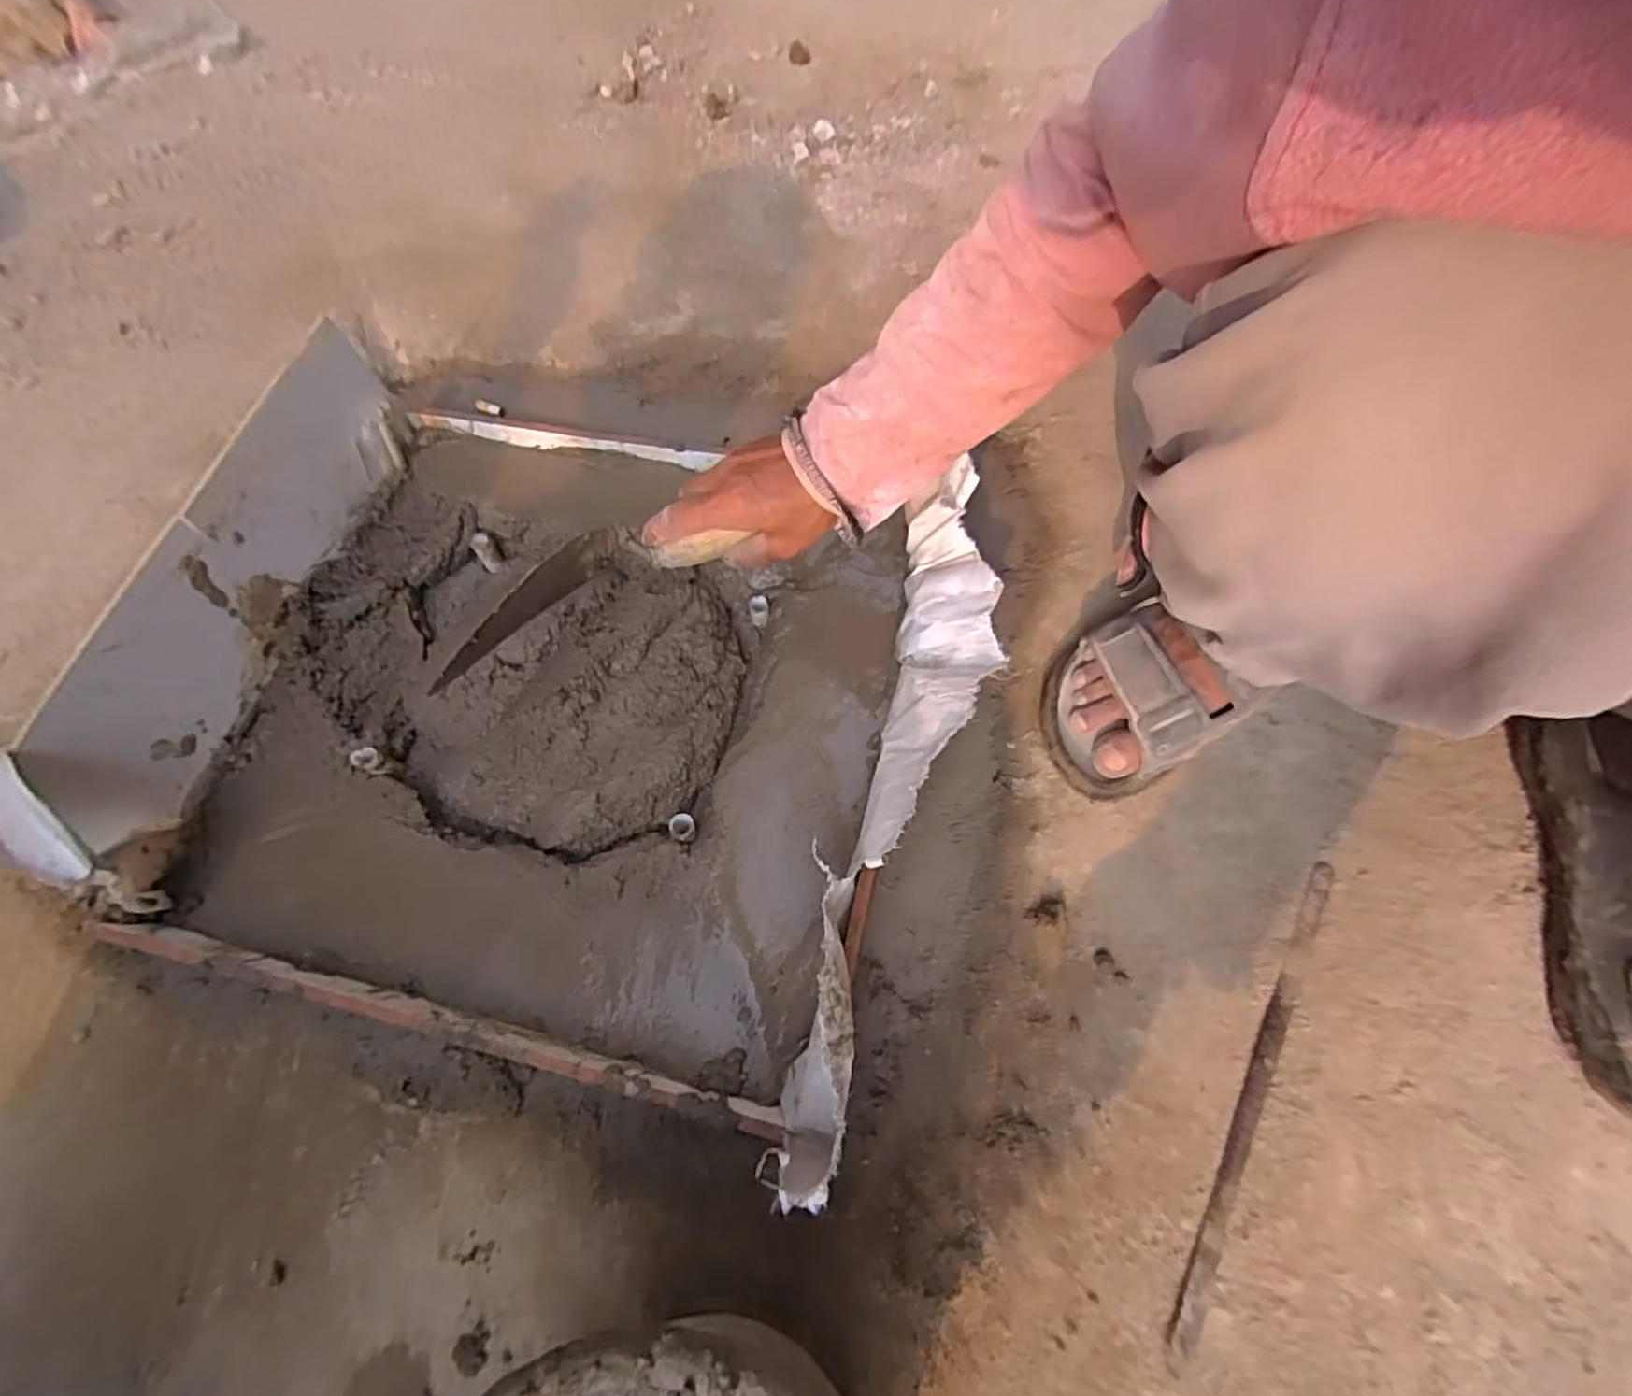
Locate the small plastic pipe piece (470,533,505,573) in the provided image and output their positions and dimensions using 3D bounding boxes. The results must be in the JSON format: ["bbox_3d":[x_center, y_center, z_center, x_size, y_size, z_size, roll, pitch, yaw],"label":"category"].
[{"bbox_3d":[-0.298,-0.132,0.633,0.017,0.038,0.012,-24,46,-8],"label":"small plastic pipe piece"}]

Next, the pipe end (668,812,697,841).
[{"bbox_3d":[-0.098,0.095,0.513,0.018,0.006,0.020,-39,72,-13],"label":"pipe end"}]

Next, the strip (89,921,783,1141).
[{"bbox_3d":[-0.250,0.209,0.451,0.467,0.029,0.015,13,69,7],"label":"strip"}]

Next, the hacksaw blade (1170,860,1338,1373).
[{"bbox_3d":[0.271,0.238,0.428,0.013,0.007,0.301,28,72,12],"label":"hacksaw blade"}]

